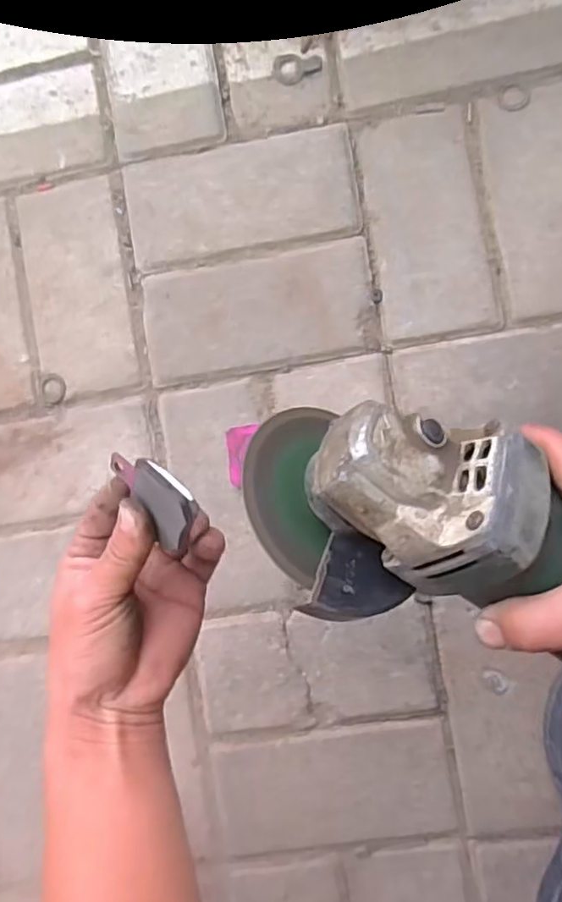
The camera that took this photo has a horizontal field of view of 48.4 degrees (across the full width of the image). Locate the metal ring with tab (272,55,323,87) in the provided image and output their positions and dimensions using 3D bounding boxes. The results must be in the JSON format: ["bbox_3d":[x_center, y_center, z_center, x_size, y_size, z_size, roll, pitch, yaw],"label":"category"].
[{"bbox_3d":[0.014,-0.325,0.532,0.041,0.004,0.027,-1,88,6],"label":"metal ring with tab"}]

